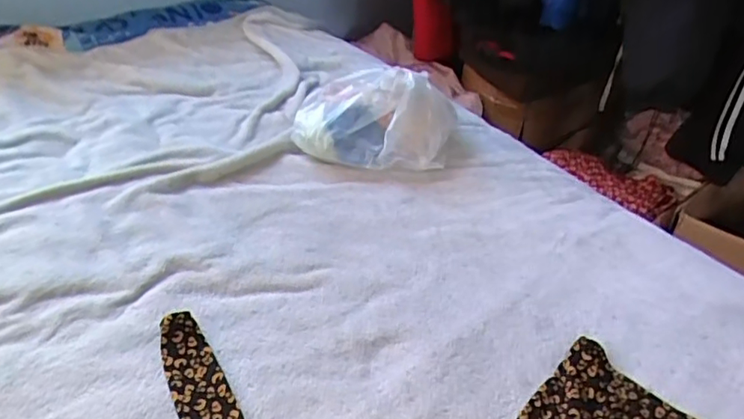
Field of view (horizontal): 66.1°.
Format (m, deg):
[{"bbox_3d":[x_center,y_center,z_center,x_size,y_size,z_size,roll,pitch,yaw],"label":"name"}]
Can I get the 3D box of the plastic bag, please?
[{"bbox_3d":[0.007,-0.149,0.920,0.252,0.132,0.174,5,37,-2],"label":"plastic bag"}]

